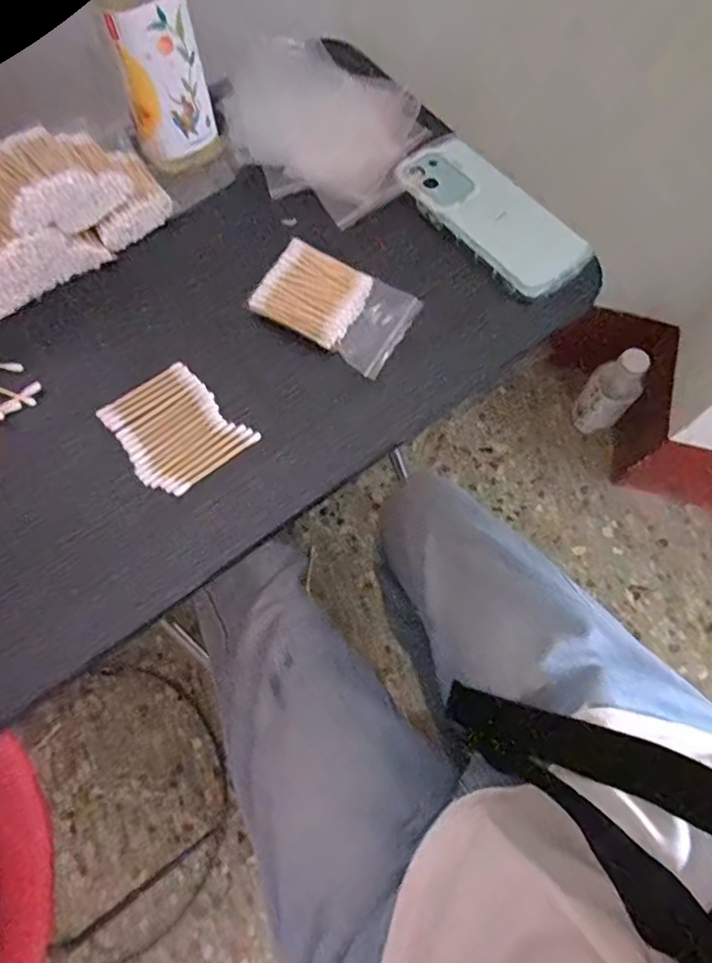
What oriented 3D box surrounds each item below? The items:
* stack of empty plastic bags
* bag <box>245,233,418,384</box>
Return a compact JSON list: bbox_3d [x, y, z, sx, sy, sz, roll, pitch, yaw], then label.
[{"bbox_3d":[-0.029,-0.309,0.498,0.169,0.028,0.150,23,72,9],"label":"stack of empty plastic bags"},{"bbox_3d":[-0.014,-0.134,0.430,0.109,0.015,0.072,29,73,11],"label":"bag"}]

